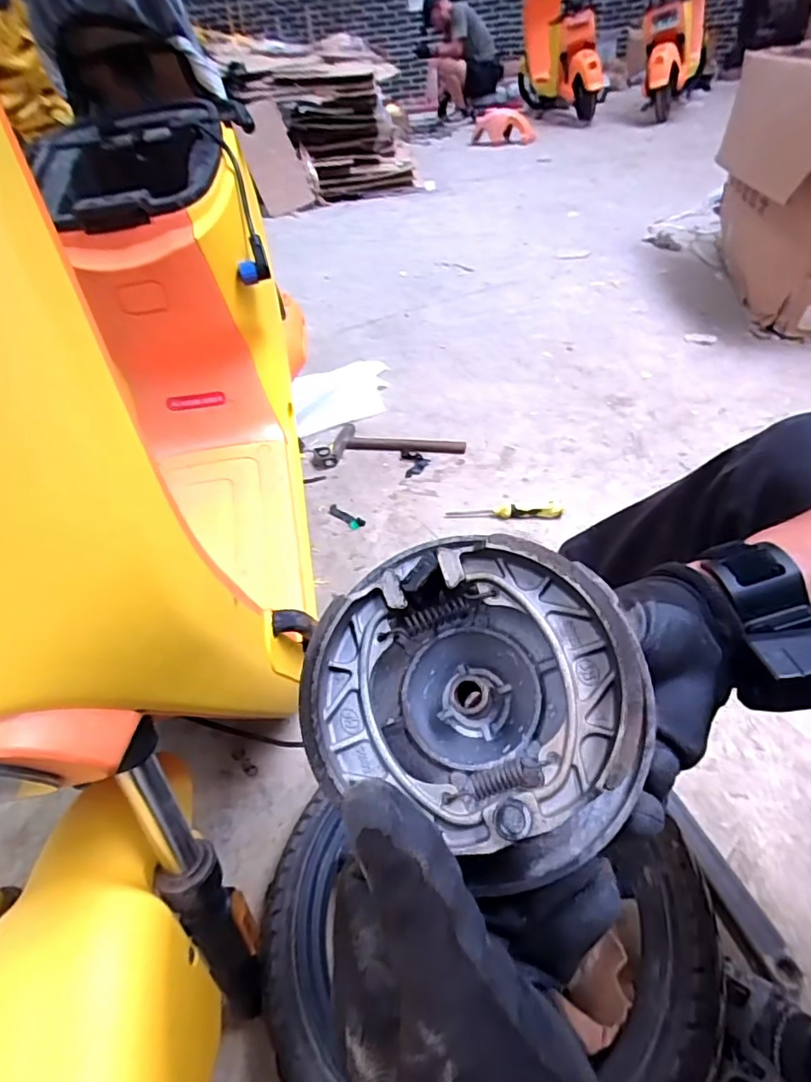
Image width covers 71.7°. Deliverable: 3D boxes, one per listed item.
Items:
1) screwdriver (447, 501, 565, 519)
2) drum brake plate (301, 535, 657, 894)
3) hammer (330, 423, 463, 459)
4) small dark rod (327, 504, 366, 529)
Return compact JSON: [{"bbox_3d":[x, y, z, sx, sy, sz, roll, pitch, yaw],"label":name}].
[{"bbox_3d":[0.177,-0.053,1.003,0.199,0.023,0.029,0,42,8],"label":"screwdriver"},{"bbox_3d":[0.027,0.054,0.210,0.122,0.055,0.124,16,74,17],"label":"drum brake plate"},{"bbox_3d":[-0.015,-0.227,1.229,0.284,0.025,0.121,-2,42,6],"label":"hammer"},{"bbox_3d":[-0.111,-0.046,1.044,0.027,0.009,0.093,-36,50,-29],"label":"small dark rod"}]

